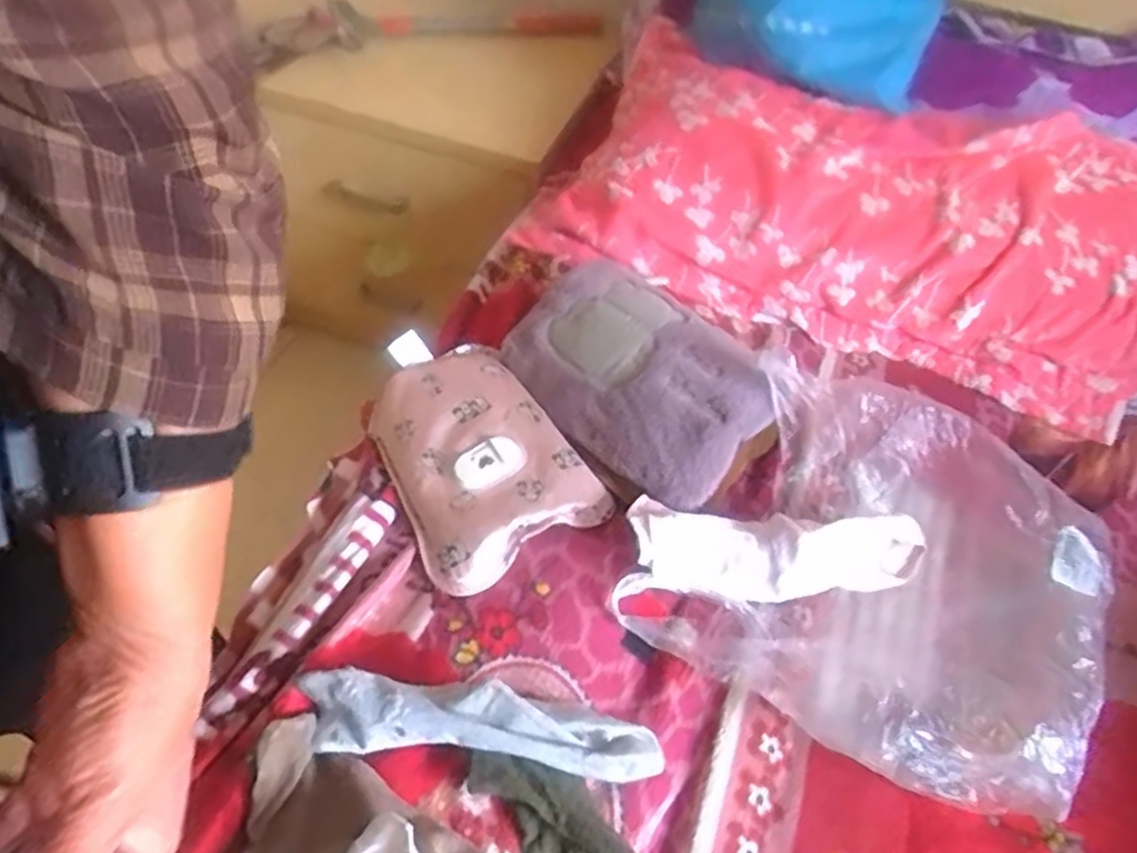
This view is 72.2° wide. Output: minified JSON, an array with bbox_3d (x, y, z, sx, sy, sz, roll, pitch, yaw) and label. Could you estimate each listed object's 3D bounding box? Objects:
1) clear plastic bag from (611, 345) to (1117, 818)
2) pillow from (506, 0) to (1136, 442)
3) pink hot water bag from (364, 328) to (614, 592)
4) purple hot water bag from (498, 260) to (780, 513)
[{"bbox_3d":[0.237,0.115,0.618,0.311,0.121,0.278,26,59,19],"label":"clear plastic bag"},{"bbox_3d":[0.320,-0.235,0.849,0.705,0.160,0.349,18,57,14],"label":"pillow"},{"bbox_3d":[-0.089,0.018,0.685,0.153,0.035,0.240,-29,59,-18],"label":"pink hot water bag"},{"bbox_3d":[0.063,-0.053,0.692,0.156,0.033,0.243,-34,60,-21],"label":"purple hot water bag"}]

